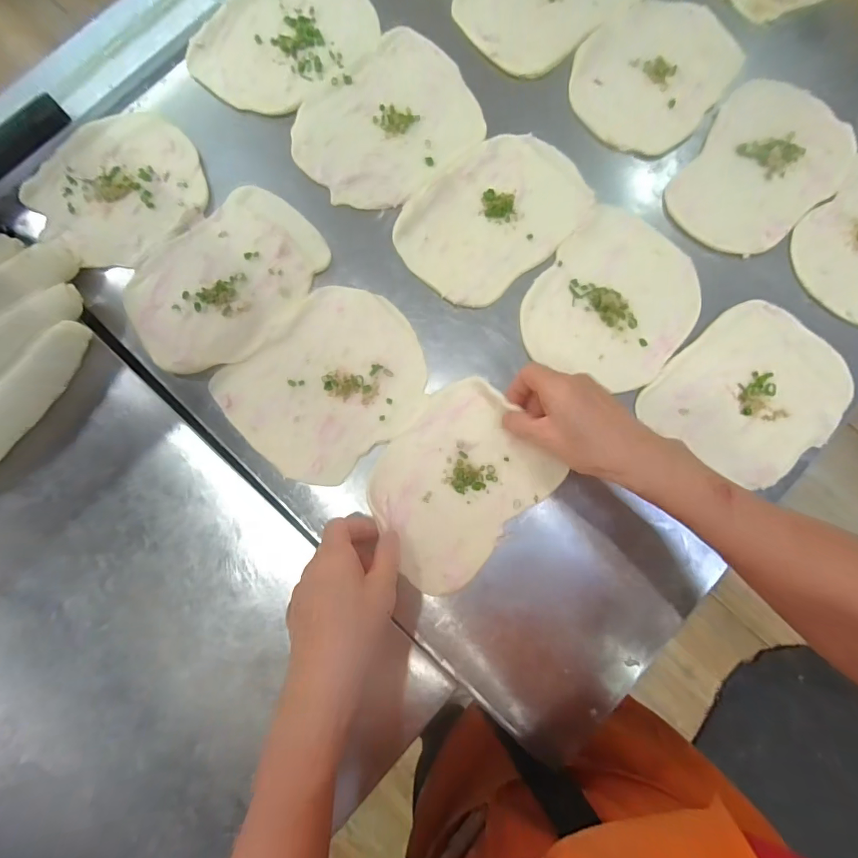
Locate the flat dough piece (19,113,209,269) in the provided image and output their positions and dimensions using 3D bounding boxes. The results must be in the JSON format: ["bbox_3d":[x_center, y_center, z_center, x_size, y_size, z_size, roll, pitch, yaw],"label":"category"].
[{"bbox_3d":[-0.287,-0.223,0.414,0.147,0.005,0.145,0,82,-1],"label":"flat dough piece"}]

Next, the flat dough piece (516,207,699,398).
[{"bbox_3d":[0.167,-0.114,0.398,0.133,0.010,0.164,38,83,4],"label":"flat dough piece"}]

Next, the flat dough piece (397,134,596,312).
[{"bbox_3d":[0.060,-0.199,0.411,0.179,0.004,0.124,-40,85,-6],"label":"flat dough piece"}]

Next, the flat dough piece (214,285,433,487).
[{"bbox_3d":[-0.083,-0.039,0.381,0.163,0.005,0.138,-43,85,-6],"label":"flat dough piece"}]

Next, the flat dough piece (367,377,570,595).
[{"bbox_3d":[0.020,0.044,0.367,0.152,0.007,0.120,-44,85,-6],"label":"flat dough piece"}]

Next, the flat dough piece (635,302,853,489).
[{"bbox_3d":[0.278,-0.027,0.386,0.156,0.011,0.131,-41,83,-1],"label":"flat dough piece"}]

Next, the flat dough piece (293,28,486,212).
[{"bbox_3d":[-0.038,-0.290,0.427,0.174,0.008,0.141,-43,85,-6],"label":"flat dough piece"}]

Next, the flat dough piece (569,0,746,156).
[{"bbox_3d":[0.220,-0.354,0.436,0.136,0.007,0.166,39,83,4],"label":"flat dough piece"}]

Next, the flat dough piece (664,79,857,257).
[{"bbox_3d":[0.314,-0.247,0.423,0.125,0.012,0.186,43,83,5],"label":"flat dough piece"}]

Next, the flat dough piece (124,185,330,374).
[{"bbox_3d":[-0.180,-0.131,0.397,0.174,0.007,0.129,-41,85,-6],"label":"flat dough piece"}]

